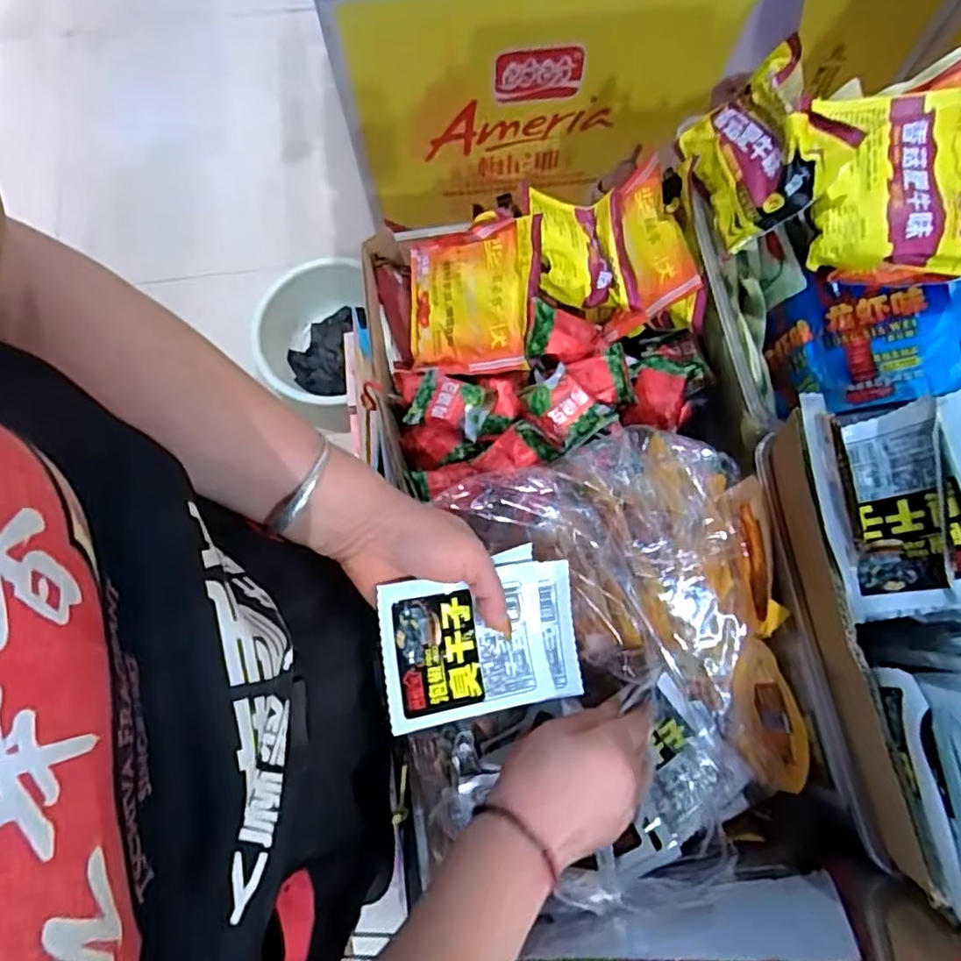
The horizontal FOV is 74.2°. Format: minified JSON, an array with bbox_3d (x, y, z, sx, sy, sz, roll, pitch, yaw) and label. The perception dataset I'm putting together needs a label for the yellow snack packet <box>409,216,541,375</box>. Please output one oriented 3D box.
[{"bbox_3d":[-0.008,-0.164,0.579,0.128,0.017,0.134,-2,85,24],"label":"yellow snack packet"}]

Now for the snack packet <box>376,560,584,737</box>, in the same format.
[{"bbox_3d":[0.003,0.109,0.430,0.138,0.006,0.092,-4,84,-23],"label":"snack packet"}]

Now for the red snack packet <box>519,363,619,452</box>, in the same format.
[{"bbox_3d":[0.069,-0.062,0.533,0.075,0.014,0.049,42,79,11],"label":"red snack packet"}]

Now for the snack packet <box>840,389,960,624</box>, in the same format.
[{"bbox_3d":[0.252,0.015,0.366,0.086,0.020,0.117,-17,70,37],"label":"snack packet"}]

